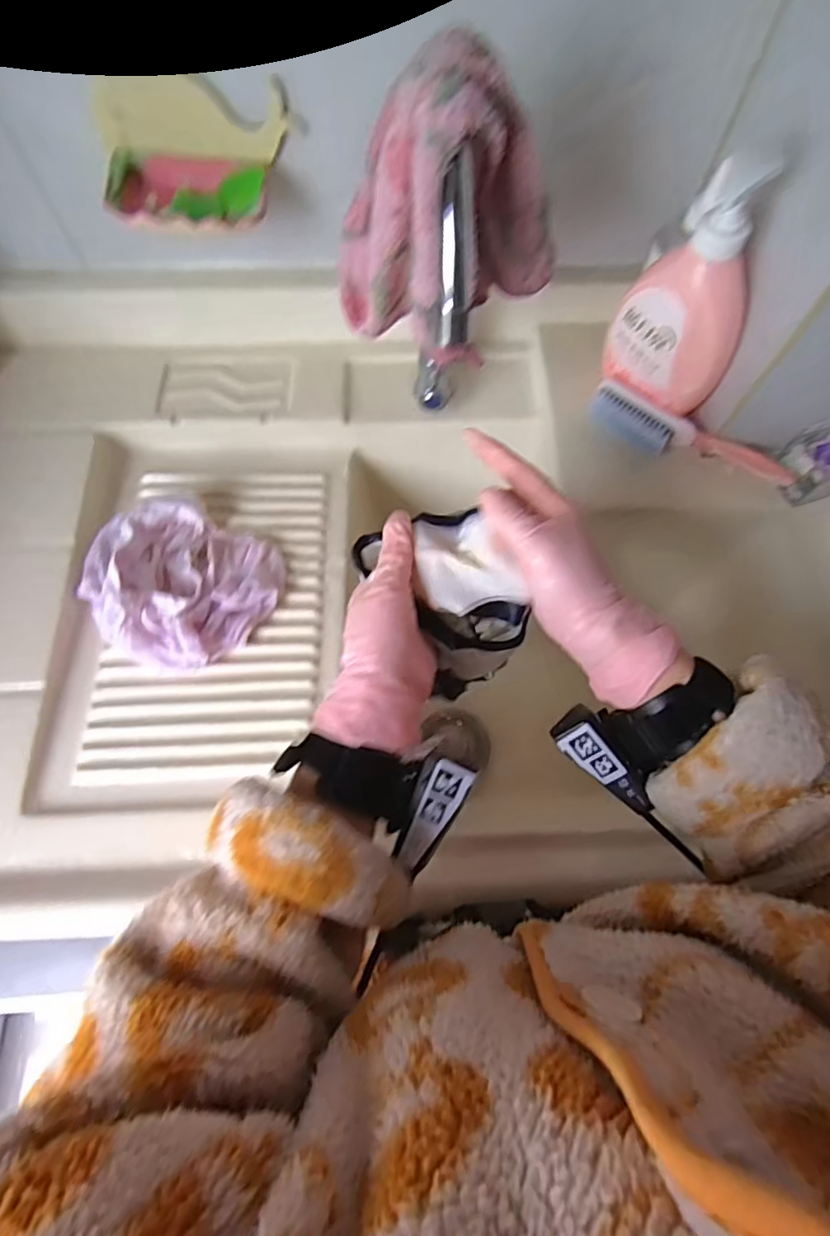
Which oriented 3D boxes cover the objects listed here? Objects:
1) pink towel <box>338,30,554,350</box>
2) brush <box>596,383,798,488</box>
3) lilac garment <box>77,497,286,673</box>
[{"bbox_3d":[0.017,-0.257,0.337,0.109,0.136,0.123,39,74,14],"label":"pink towel"},{"bbox_3d":[0.255,-0.167,0.515,0.188,0.032,0.043,21,70,8],"label":"brush"},{"bbox_3d":[-0.216,-0.034,0.496,0.166,0.052,0.151,0,69,0],"label":"lilac garment"}]

